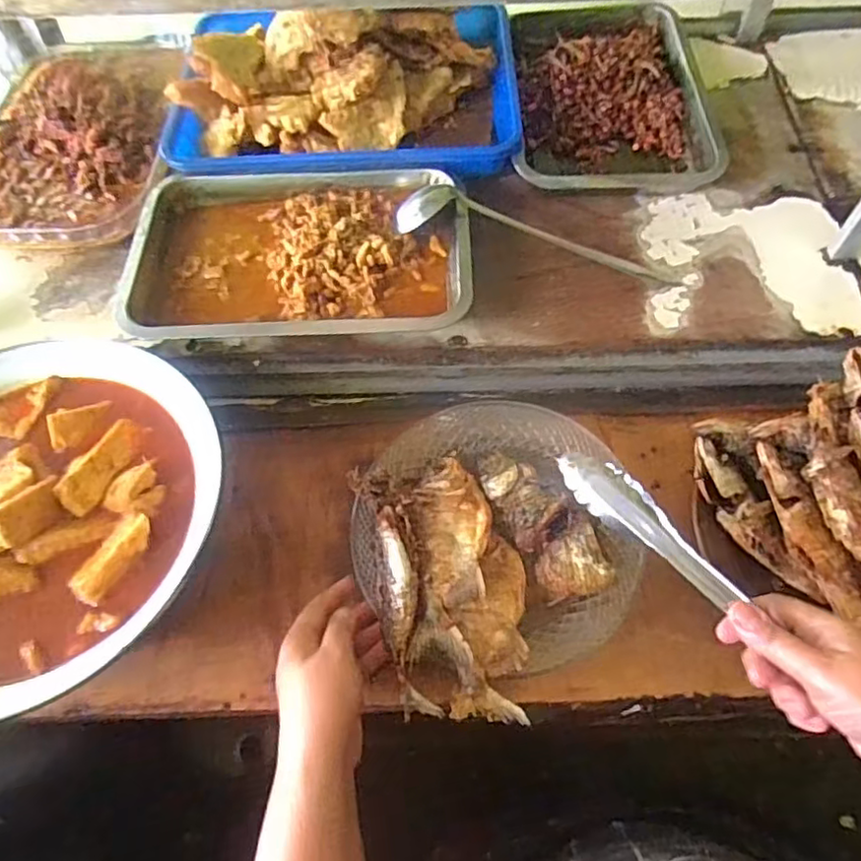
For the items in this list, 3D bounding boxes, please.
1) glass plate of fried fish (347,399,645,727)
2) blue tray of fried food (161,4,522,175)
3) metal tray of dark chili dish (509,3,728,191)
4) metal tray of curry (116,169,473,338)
[{"bbox_3d":[0.047,0.080,0.478,0.203,0.046,0.244,-6,61,0],"label":"glass plate of fried fish"},{"bbox_3d":[-0.091,-0.362,0.655,0.354,0.088,0.225,-2,62,2],"label":"blue tray of fried food"},{"bbox_3d":[0.188,-0.367,0.681,0.196,0.048,0.293,0,62,3],"label":"metal tray of dark chili dish"},{"bbox_3d":[-0.118,-0.163,0.585,0.304,0.038,0.203,-5,61,0],"label":"metal tray of curry"}]

